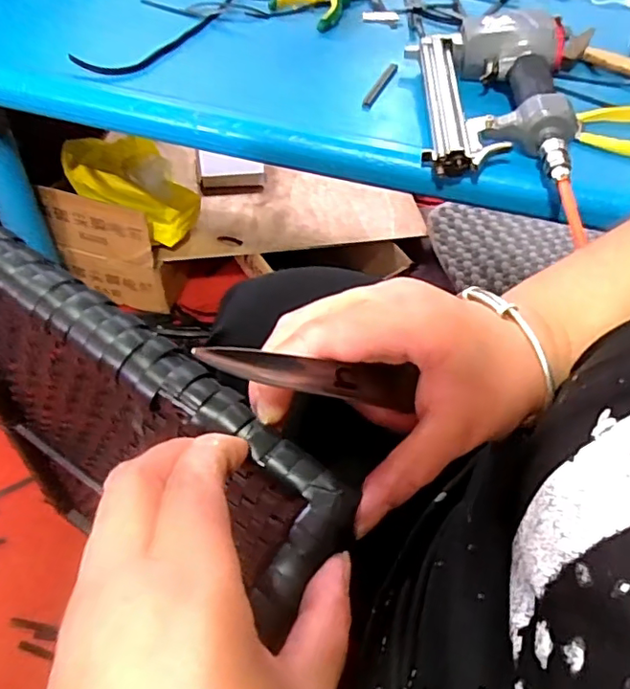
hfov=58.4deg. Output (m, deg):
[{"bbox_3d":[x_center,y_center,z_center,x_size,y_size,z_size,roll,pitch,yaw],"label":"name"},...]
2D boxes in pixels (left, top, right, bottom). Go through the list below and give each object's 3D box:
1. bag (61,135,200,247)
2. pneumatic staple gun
[{"bbox_3d":[-0.299,-0.258,0.937,0.170,0.087,0.204,-35,63,-26],"label":"bag"},{"bbox_3d":[0.173,-0.256,0.570,0.149,0.060,0.239,11,53,3],"label":"pneumatic staple gun"}]

